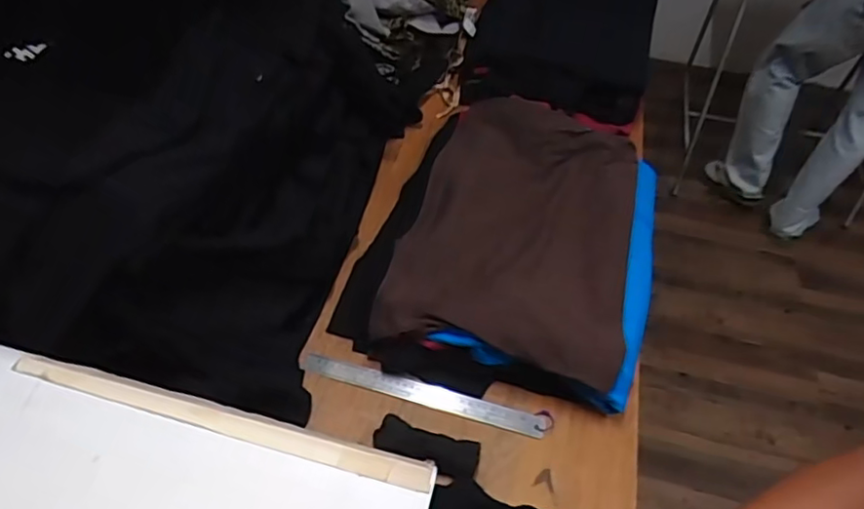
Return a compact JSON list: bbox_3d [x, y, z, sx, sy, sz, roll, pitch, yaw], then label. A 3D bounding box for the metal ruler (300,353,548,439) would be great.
[{"bbox_3d":[-0.014,0.180,0.792,0.324,0.007,0.030,14,59,9],"label":"metal ruler"}]

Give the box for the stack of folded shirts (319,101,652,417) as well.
[{"bbox_3d":[0.128,-0.048,0.934,0.403,0.085,0.558,16,51,12],"label":"stack of folded shirts"}]

